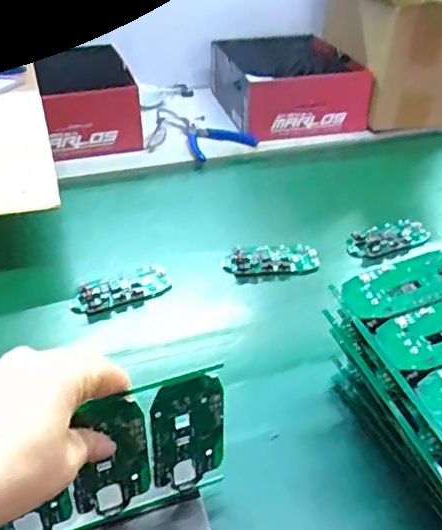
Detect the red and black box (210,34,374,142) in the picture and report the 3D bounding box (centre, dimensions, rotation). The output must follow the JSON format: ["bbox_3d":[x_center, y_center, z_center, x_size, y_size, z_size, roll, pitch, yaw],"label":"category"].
[{"bbox_3d":[0.106,-0.276,0.928,0.194,0.099,0.182,-6,38,-10],"label":"red and black box"}]

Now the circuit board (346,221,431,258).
[{"bbox_3d":[0.191,-0.030,0.676,0.097,0.016,0.047,-14,40,-20],"label":"circuit board"}]

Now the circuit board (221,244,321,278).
[{"bbox_3d":[0.054,-0.004,0.636,0.101,0.014,0.047,0,37,-2],"label":"circuit board"}]

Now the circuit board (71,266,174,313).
[{"bbox_3d":[-0.100,0.025,0.590,0.099,0.010,0.041,-19,42,-26],"label":"circuit board"}]

